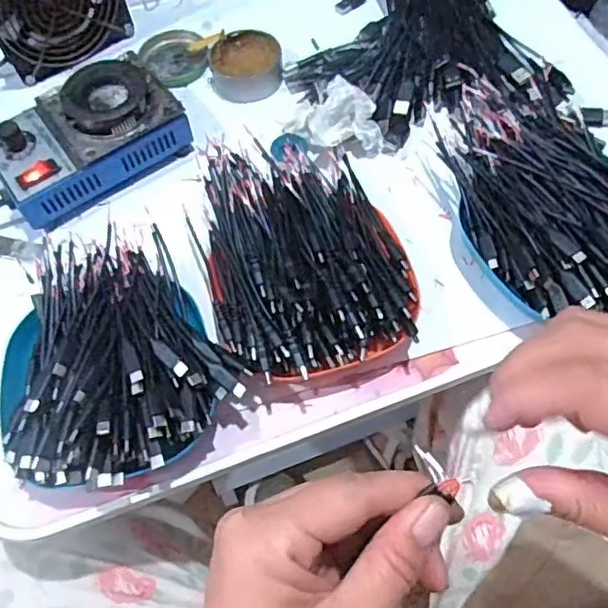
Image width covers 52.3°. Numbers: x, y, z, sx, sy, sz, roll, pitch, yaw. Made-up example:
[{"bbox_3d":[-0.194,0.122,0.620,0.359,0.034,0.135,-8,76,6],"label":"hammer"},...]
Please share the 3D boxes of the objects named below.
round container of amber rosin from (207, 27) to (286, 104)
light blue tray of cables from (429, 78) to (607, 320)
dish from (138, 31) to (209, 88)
[{"bbox_3d":[-0.052,-0.215,0.559,0.064,0.022,0.065,-1,63,3],"label":"round container of amber rosin"},{"bbox_3d":[0.176,-0.083,0.445,0.135,0.053,0.189,-14,63,-4],"label":"light blue tray of cables"},{"bbox_3d":[-0.122,-0.231,0.585,0.060,0.019,0.058,-1,63,3],"label":"dish"}]

